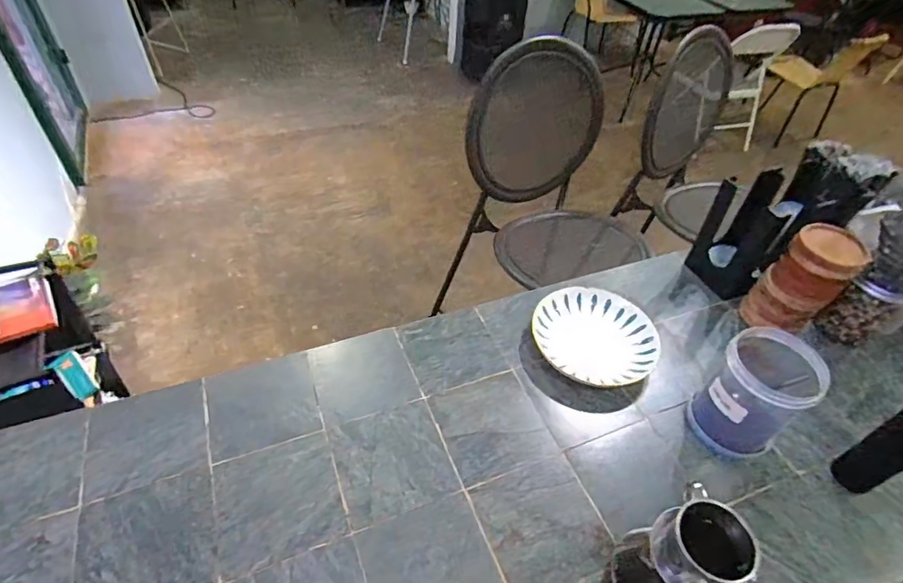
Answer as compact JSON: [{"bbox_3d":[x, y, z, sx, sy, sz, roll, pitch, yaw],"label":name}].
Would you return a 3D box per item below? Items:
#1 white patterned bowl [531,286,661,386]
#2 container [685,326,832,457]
[{"bbox_3d":[0.233,0.070,0.830,0.191,0.042,0.188,3,45,-3],"label":"white patterned bowl"},{"bbox_3d":[0.416,0.142,0.690,0.122,0.161,0.110,-27,54,-29],"label":"container"}]

